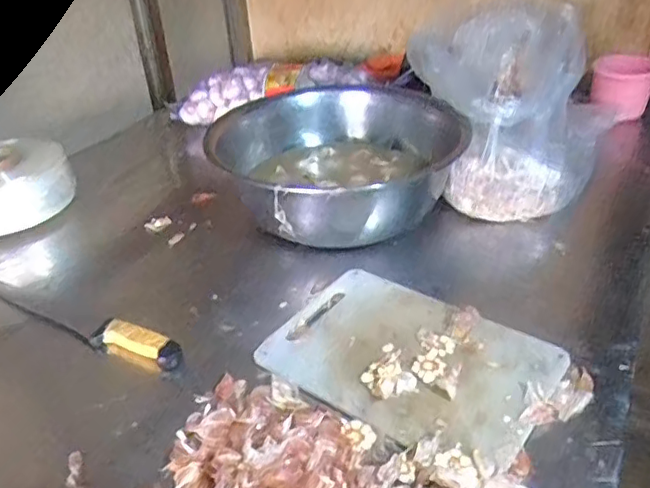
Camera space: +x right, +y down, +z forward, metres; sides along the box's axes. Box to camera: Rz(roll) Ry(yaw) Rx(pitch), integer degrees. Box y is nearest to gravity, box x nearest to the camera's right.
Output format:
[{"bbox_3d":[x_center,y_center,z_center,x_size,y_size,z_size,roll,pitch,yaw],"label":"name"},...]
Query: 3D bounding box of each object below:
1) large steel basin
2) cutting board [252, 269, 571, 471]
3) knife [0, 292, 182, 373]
[{"bbox_3d":[0.027,-0.152,1.052,0.368,0.136,0.418,22,42,33],"label":"large steel basin"},{"bbox_3d":[0.107,0.143,0.765,0.339,0.020,0.236,20,41,31],"label":"cutting board"},{"bbox_3d":[-0.374,0.112,0.871,0.399,0.031,0.050,14,38,25],"label":"knife"}]

